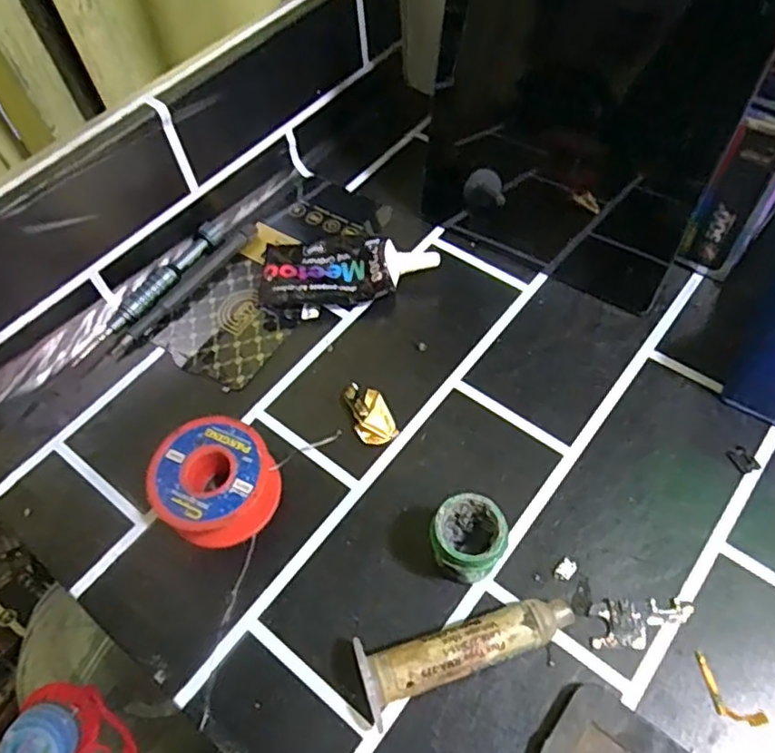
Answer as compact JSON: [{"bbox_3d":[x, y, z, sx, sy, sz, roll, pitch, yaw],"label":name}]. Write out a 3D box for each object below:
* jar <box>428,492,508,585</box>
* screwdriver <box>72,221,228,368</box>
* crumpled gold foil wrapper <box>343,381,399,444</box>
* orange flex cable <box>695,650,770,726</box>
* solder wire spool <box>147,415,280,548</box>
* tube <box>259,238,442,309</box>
[{"bbox_3d":[0.034,0.071,0.262,0.029,0.037,0.031,-2,58,3],"label":"jar"},{"bbox_3d":[-0.134,-0.049,0.358,0.015,0.013,0.112,27,64,19],"label":"screwdriver"},{"bbox_3d":[-0.009,0.018,0.314,0.019,0.009,0.033,-22,59,-10],"label":"crumpled gold foil wrapper"},{"bbox_3d":[0.130,0.123,0.241,0.013,0.004,0.031,-35,62,-17],"label":"orange flex cable"},{"bbox_3d":[-0.079,0.048,0.288,0.052,0.028,0.052,-2,58,3],"label":"solder wire spool"},{"bbox_3d":[-0.023,-0.062,0.355,0.099,0.025,0.040,-5,58,1],"label":"tube"}]

